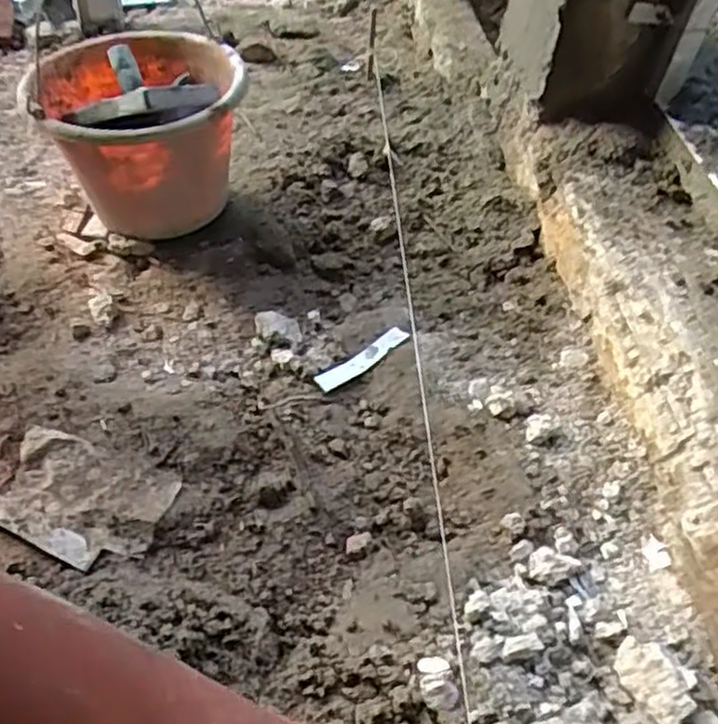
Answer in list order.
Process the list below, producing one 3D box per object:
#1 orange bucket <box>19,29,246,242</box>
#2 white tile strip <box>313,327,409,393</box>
[{"bbox_3d":[-0.249,-0.267,0.852,0.211,0.187,0.239,-14,53,-16],"label":"orange bucket"},{"bbox_3d":[0.002,-0.002,0.769,0.112,0.016,0.020,-30,59,-26],"label":"white tile strip"}]

